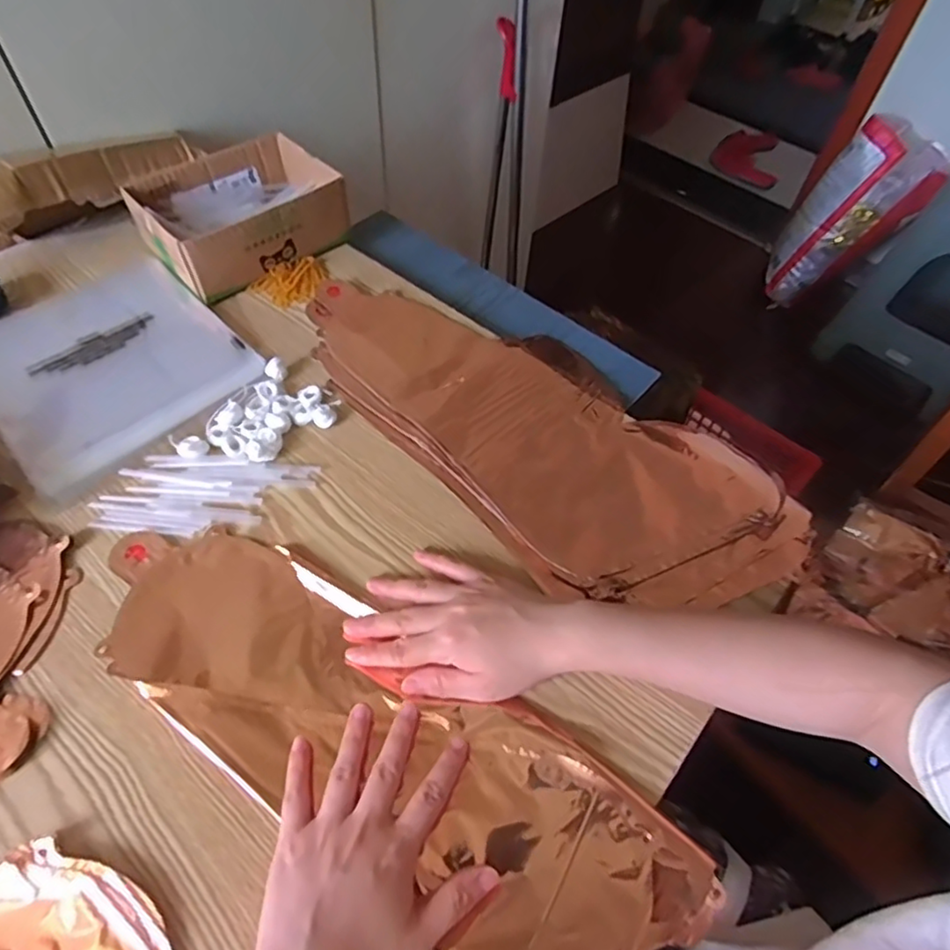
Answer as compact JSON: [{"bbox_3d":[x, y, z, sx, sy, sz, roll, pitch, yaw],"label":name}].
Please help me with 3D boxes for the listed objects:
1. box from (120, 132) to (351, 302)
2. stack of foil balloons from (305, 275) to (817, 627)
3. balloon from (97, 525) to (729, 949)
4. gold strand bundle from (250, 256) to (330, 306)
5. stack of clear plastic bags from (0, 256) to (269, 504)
[{"bbox_3d":[-0.241,-0.269,0.639,0.182,0.063,0.144,-35,64,-24],"label":"box"},{"bbox_3d":[0.045,-0.046,0.544,0.465,0.007,0.213,36,61,19],"label":"stack of foil balloons"},{"bbox_3d":[-0.069,0.162,0.399,0.432,0.012,0.133,29,58,16],"label":"balloon"},{"bbox_3d":[-0.181,-0.195,0.630,0.072,0.013,0.048,-33,64,-23],"label":"gold strand bundle"},{"bbox_3d":[-0.333,-0.106,0.559,0.217,0.010,0.201,40,62,21],"label":"stack of clear plastic bags"}]

